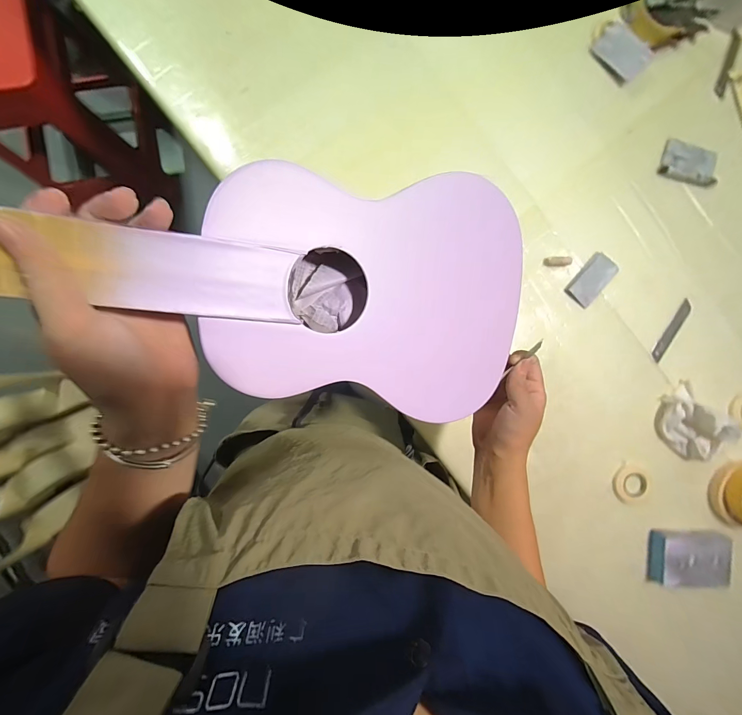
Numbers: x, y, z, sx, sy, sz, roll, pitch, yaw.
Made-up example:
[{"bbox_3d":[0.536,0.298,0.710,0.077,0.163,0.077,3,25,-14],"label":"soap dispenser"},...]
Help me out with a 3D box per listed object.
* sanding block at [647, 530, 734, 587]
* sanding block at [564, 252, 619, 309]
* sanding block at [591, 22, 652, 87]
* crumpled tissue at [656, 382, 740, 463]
[{"bbox_3d":[0.455,0.284,0.490,0.111,0.029,0.074,1,90,-1],"label":"sanding block"},{"bbox_3d":[0.322,-0.114,0.498,0.043,0.009,0.079,42,89,0],"label":"sanding block"},{"bbox_3d":[0.361,-0.439,0.492,0.052,0.015,0.074,-43,90,-1],"label":"sanding block"},{"bbox_3d":[0.461,0.094,0.479,0.081,0.052,0.099,-28,90,-1],"label":"crumpled tissue"}]

